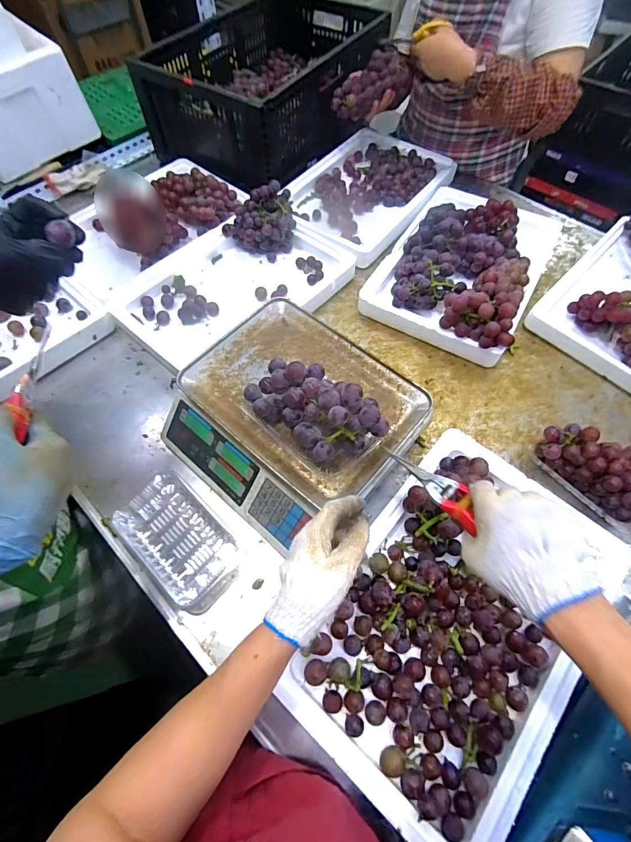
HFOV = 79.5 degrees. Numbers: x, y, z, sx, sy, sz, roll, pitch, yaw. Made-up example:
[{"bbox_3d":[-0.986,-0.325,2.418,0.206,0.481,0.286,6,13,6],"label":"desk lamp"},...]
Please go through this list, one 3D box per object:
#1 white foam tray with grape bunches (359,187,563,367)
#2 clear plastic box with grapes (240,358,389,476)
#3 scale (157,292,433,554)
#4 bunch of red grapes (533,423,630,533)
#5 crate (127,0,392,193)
[{"bbox_3d":[0.322,-0.354,0.793,0.299,0.115,0.446,28,65,15],"label":"white foam tray with grape bunches"},{"bbox_3d":[-0.002,-0.015,0.506,0.178,0.103,0.107,36,67,18],"label":"clear plastic box with grapes"},{"bbox_3d":[-0.040,0.003,0.606,0.327,0.122,0.302,38,68,19],"label":"scale"},{"bbox_3d":[0.444,0.067,0.594,0.115,0.081,0.180,-41,69,-20],"label":"bunch of red grapes"},{"bbox_3d":[-0.121,-0.967,1.070,0.464,0.197,0.668,29,65,15],"label":"crate"}]

